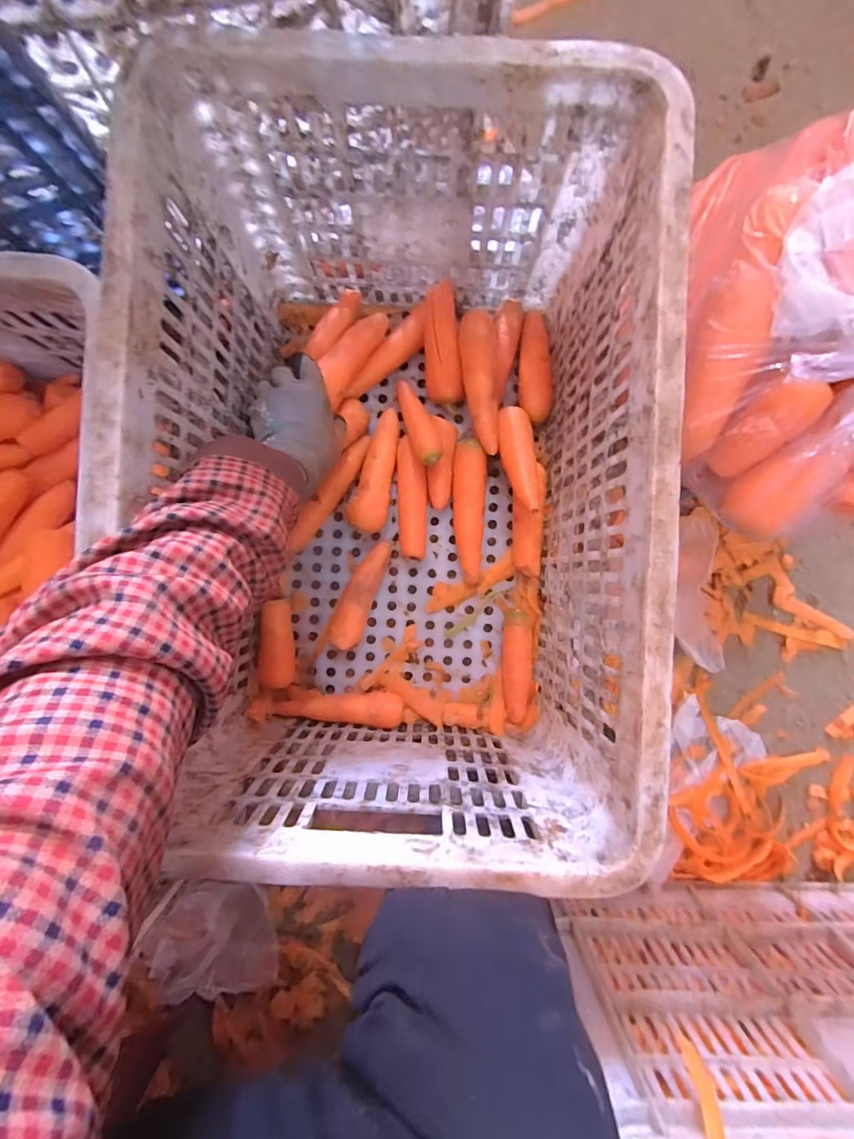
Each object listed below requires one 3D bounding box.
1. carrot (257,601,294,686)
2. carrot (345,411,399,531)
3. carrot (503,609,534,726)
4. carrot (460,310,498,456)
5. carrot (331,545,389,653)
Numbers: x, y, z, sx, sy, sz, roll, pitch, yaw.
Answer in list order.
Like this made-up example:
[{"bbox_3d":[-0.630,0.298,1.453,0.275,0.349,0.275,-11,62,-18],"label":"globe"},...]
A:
[{"bbox_3d":[-0.166,0.081,0.531,0.035,0.039,0.093,-1,91,-2],"label":"carrot"},{"bbox_3d":[-0.056,-0.110,0.536,0.040,0.043,0.136,13,90,-2],"label":"carrot"},{"bbox_3d":[0.103,0.109,0.538,0.032,0.027,0.123,2,91,-2],"label":"carrot"},{"bbox_3d":[0.056,-0.198,0.504,0.037,0.029,0.143,-1,91,0],"label":"carrot"},{"bbox_3d":[-0.076,0.027,0.532,0.038,0.038,0.122,20,90,-2],"label":"carrot"}]

